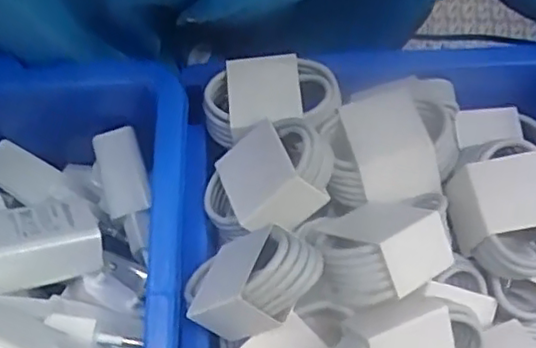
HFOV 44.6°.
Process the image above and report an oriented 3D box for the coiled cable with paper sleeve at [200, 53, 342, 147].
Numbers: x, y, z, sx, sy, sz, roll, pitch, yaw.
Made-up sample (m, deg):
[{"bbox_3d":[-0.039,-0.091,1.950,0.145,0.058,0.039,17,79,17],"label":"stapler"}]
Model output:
[{"bbox_3d":[0.001,-0.038,0.321,0.066,0.019,0.040,-9,71,-1],"label":"coiled cable with paper sleeve"}]

